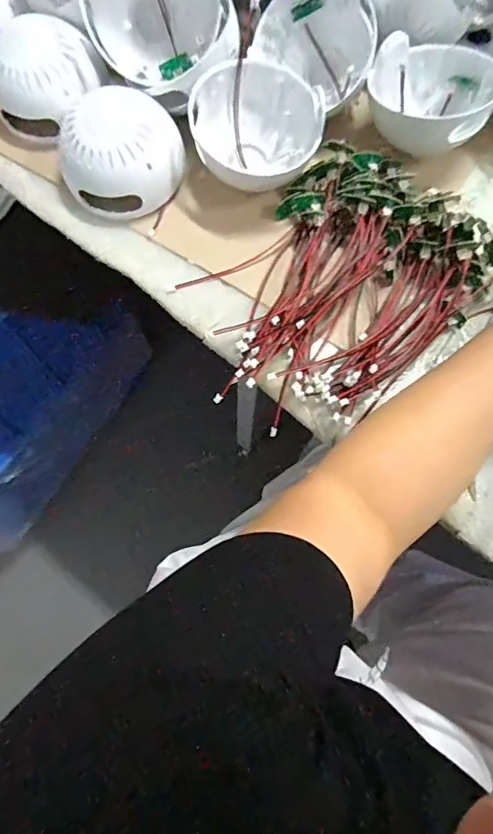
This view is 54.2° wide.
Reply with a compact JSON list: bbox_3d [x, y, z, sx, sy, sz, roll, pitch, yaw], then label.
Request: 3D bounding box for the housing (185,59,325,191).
[{"bbox_3d":[0.012,-0.271,0.449,0.114,0.072,0.088,14,73,3],"label":"housing"}]

